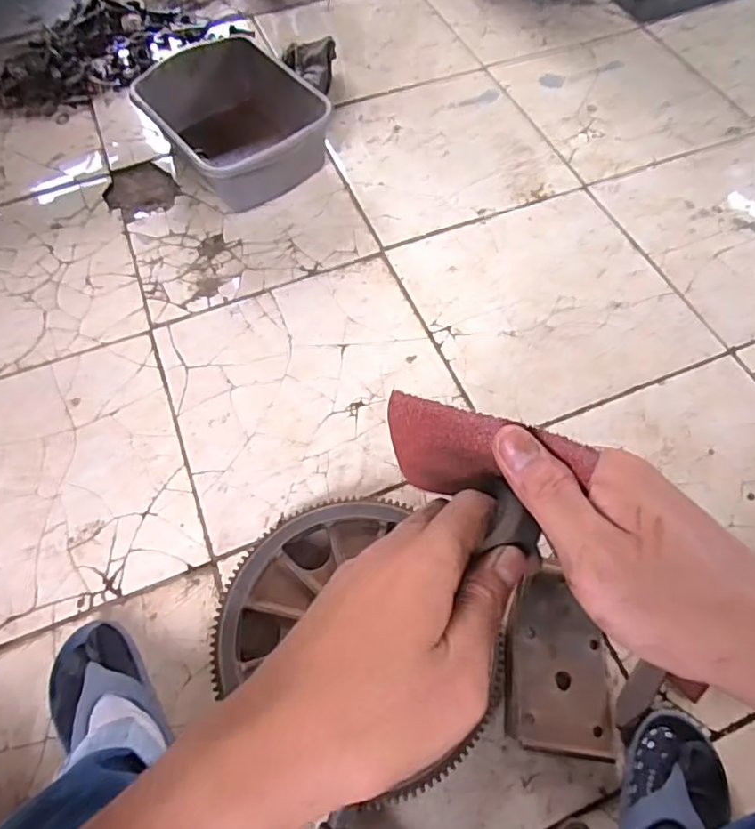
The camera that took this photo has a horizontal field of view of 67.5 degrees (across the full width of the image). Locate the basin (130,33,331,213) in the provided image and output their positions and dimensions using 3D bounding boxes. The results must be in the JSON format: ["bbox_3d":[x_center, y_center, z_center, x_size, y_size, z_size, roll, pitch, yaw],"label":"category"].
[{"bbox_3d":[-0.257,-0.527,1.041,0.242,0.133,0.350,-39,68,-16],"label":"basin"}]

